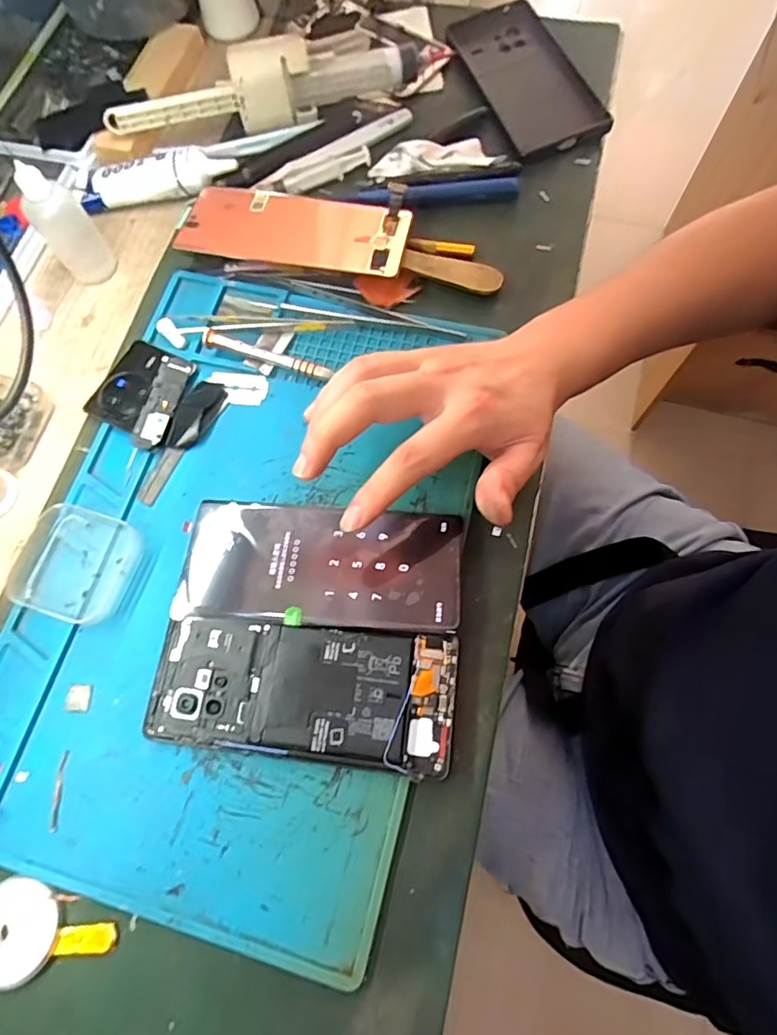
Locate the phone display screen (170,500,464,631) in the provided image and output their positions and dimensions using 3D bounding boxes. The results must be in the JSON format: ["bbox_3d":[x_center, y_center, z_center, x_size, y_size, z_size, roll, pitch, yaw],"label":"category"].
[{"bbox_3d":[-0.039,0.026,0.315,0.160,0.004,0.071,3,65,5],"label":"phone display screen"}]

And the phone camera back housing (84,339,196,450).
[{"bbox_3d":[-0.163,-0.084,0.361,0.059,0.009,0.068,25,74,9],"label":"phone camera back housing"}]

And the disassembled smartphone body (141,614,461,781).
[{"bbox_3d":[-0.046,0.094,0.294,0.163,0.010,0.068,4,71,3],"label":"disassembled smartphone body"}]

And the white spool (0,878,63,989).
[{"bbox_3d":[-0.183,0.204,0.263,0.039,0.009,0.043,7,71,4],"label":"white spool"}]

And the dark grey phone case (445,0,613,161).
[{"bbox_3d":[0.114,-0.361,0.442,0.083,0.018,0.171,-19,71,-4],"label":"dark grey phone case"}]

